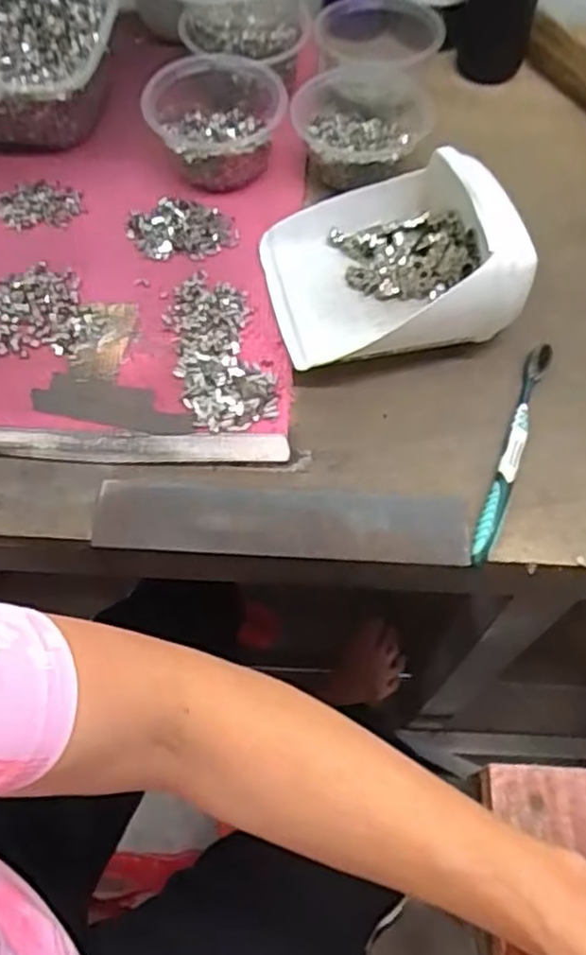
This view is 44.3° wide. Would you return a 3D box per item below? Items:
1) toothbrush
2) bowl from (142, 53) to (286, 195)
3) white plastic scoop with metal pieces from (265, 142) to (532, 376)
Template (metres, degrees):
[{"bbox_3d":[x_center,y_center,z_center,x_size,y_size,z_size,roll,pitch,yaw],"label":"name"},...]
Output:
[{"bbox_3d":[0.154,-0.022,0.501,0.015,0.009,0.179,20,64,11],"label":"toothbrush"},{"bbox_3d":[-0.063,-0.301,0.605,0.101,0.059,0.103,0,62,1],"label":"bowl"},{"bbox_3d":[0.069,-0.162,0.531,0.172,0.088,0.149,-10,62,-5],"label":"white plastic scoop with metal pieces"}]

